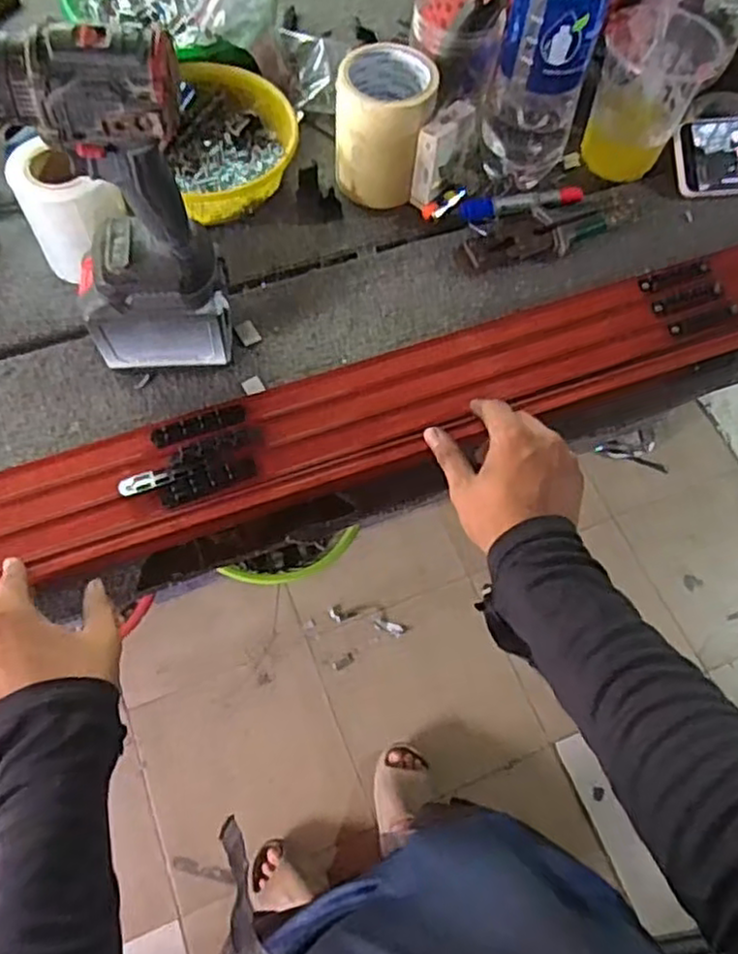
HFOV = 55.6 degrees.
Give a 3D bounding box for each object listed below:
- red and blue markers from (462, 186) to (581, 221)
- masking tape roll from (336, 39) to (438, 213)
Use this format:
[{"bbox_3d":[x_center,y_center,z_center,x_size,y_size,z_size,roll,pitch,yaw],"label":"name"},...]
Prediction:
[{"bbox_3d":[0.159,-0.287,0.734,0.129,0.012,0.026,-11,66,-9],"label":"red and blue markers"},{"bbox_3d":[0.015,-0.345,0.702,0.091,0.119,0.090,2,65,-3],"label":"masking tape roll"}]

